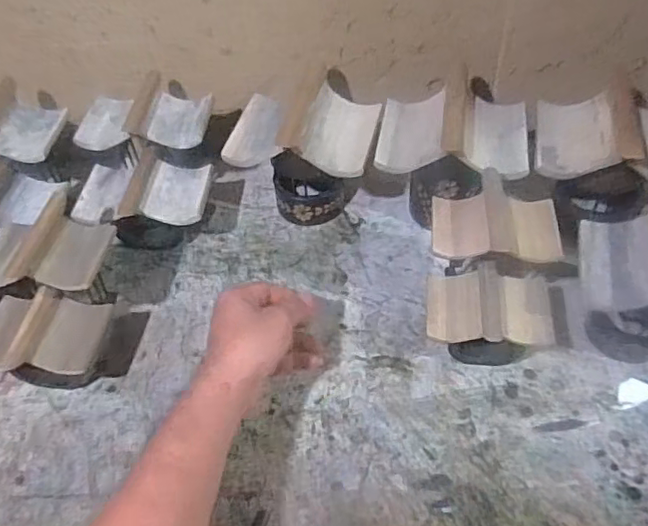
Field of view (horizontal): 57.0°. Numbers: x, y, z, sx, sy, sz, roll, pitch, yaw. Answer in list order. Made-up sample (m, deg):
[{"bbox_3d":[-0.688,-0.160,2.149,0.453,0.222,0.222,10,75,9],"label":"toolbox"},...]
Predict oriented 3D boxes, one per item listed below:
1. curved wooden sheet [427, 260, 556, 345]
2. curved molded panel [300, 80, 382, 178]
[{"bbox_3d":[0.146,0.038,0.523,0.105,0.033,0.076,4,45,7],"label":"curved wooden sheet"},{"bbox_3d":[0.018,-0.138,0.630,0.064,0.033,0.118,8,46,11],"label":"curved molded panel"}]

